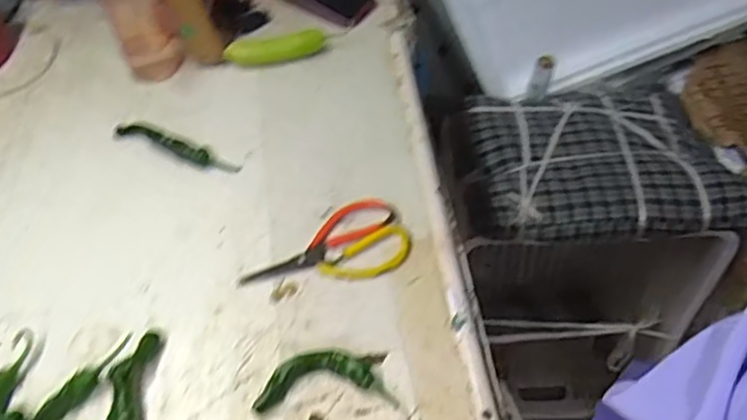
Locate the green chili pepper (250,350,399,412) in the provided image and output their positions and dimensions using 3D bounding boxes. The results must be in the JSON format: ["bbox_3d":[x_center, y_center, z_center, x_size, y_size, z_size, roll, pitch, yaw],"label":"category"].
[{"bbox_3d":[-0.041,0.144,0.572,0.115,0.022,0.046,-5,48,3],"label":"green chili pepper"}]

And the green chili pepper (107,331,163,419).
[{"bbox_3d":[-0.212,0.164,0.572,0.031,0.020,0.133,-3,48,4],"label":"green chili pepper"}]

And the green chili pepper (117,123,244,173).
[{"bbox_3d":[-0.235,-0.076,0.788,0.177,0.015,0.026,20,54,23],"label":"green chili pepper"}]

